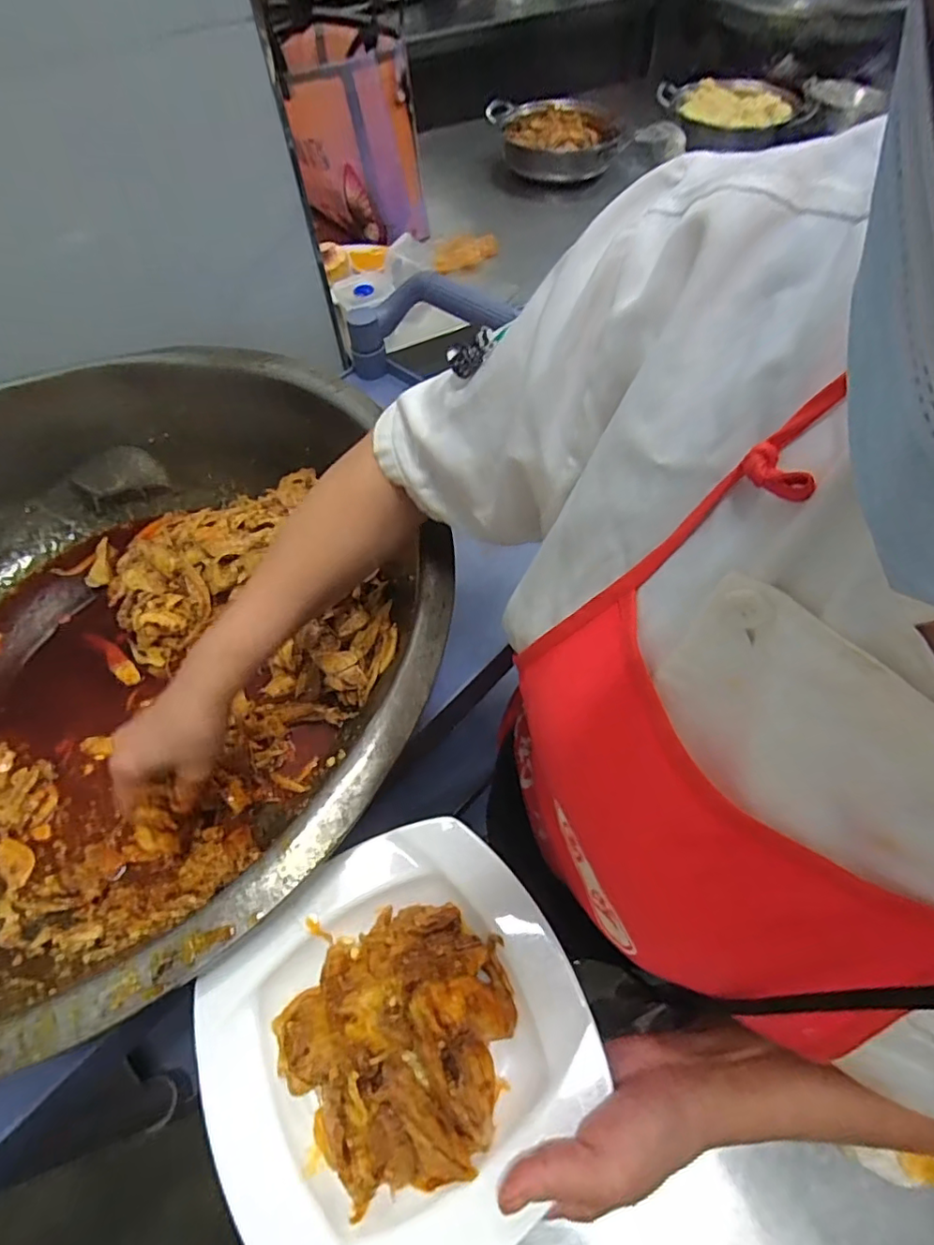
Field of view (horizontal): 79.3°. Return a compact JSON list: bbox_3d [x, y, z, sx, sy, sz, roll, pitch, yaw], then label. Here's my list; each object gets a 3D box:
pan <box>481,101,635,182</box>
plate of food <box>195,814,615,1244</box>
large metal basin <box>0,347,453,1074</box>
[{"bbox_3d":[0.165,-0.904,1.053,0.229,0.067,0.174,-10,59,-1],"label":"pan"},{"bbox_3d":[-0.038,0.229,0.315,0.200,0.049,0.195,2,56,-2],"label":"plate of food"},{"bbox_3d":[-0.315,0.017,0.491,0.568,0.182,0.577,2,56,-2],"label":"large metal basin"}]

